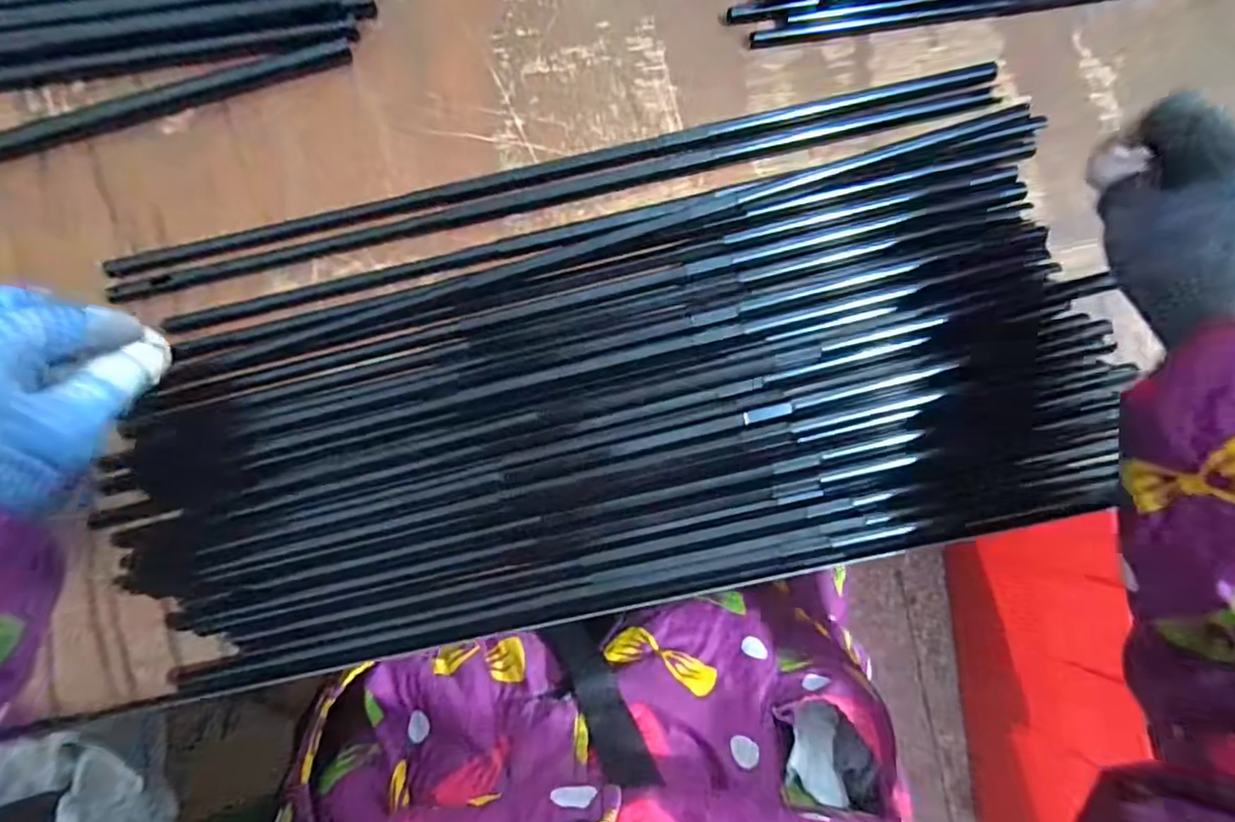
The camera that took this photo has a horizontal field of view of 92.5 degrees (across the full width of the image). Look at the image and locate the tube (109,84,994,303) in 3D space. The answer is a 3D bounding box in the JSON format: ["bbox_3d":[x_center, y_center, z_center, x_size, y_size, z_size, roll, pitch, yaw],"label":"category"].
[{"bbox_3d":[-0.011,-0.136,0.347,0.520,0.016,0.012,-16,86,-7],"label":"tube"}]

